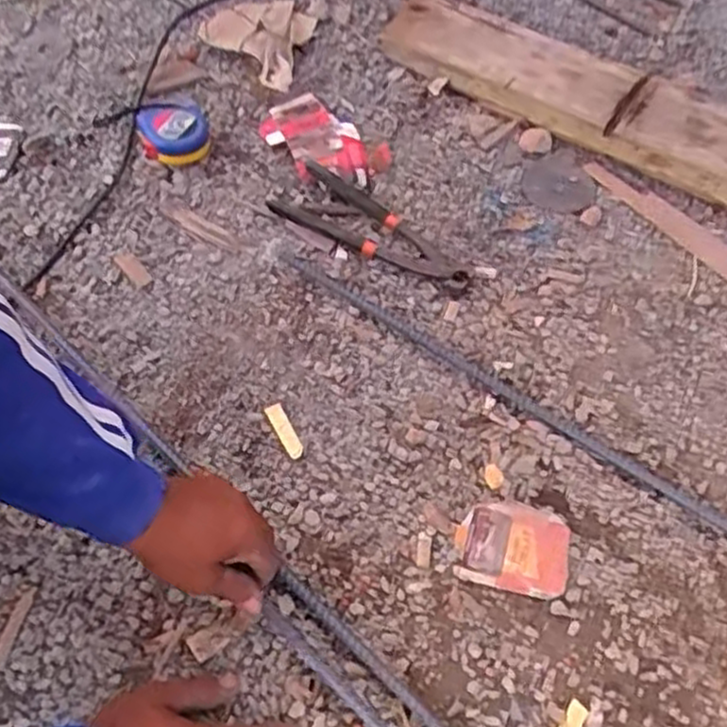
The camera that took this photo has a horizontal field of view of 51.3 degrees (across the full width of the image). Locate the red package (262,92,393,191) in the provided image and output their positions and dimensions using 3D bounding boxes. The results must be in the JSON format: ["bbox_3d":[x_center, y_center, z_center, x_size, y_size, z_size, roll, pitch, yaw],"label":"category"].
[{"bbox_3d":[-0.048,-0.241,0.830,0.148,0.014,0.086,33,66,18],"label":"red package"}]

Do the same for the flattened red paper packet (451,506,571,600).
[{"bbox_3d":[0.123,0.152,0.624,0.089,0.009,0.068,9,61,6],"label":"flattened red paper packet"}]

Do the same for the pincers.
[{"bbox_3d":[0.007,-0.129,0.751,0.207,0.013,0.071,34,66,18],"label":"pincers"}]

